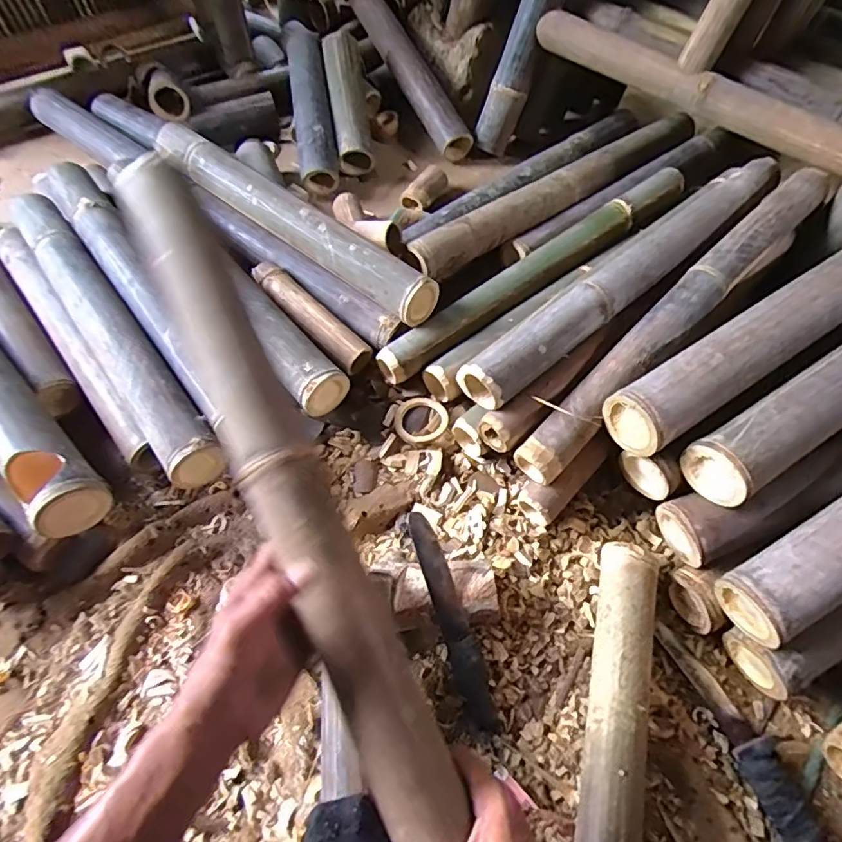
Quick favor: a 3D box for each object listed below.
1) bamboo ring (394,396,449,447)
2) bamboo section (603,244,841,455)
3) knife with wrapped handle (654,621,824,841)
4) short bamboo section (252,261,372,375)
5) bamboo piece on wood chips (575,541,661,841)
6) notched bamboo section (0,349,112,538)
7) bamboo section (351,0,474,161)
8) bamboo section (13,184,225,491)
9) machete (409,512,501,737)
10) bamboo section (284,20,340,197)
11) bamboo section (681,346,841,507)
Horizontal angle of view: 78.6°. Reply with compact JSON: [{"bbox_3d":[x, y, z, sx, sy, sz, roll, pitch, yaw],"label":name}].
[{"bbox_3d":[0.000,-0.005,0.769,0.077,0.010,0.082,0,62,-1],"label":"bamboo ring"},{"bbox_3d":[0.503,-0.137,0.701,0.602,0.075,0.092,-30,66,-16],"label":"bamboo section"},{"bbox_3d":[0.365,0.359,0.586,0.042,0.039,0.259,-20,64,-11],"label":"knife with wrapped handle"},{"bbox_3d":[-0.175,-0.169,0.811,0.234,0.045,0.058,41,69,19],"label":"short bamboo section"},{"bbox_3d":[0.216,0.340,0.575,0.060,0.065,0.397,14,62,6],"label":"bamboo piece on wood chips"},{"bbox_3d":[-0.573,-0.042,0.678,0.094,0.063,0.484,-40,69,-20],"label":"notched bamboo section"},{"bbox_3d":[-0.033,-0.763,1.105,0.067,0.073,0.458,-29,83,-15],"label":"bamboo section"},{"bbox_3d":[-0.472,-0.155,0.754,0.074,0.062,0.628,-35,68,-18],"label":"bamboo section"},{"bbox_3d":[0.036,0.237,0.606,0.035,0.020,0.262,-18,89,-10],"label":"machete"},{"bbox_3d":[-0.232,-0.670,1.066,0.077,0.059,0.418,-8,78,-5],"label":"bamboo section"},{"bbox_3d":[0.609,-0.084,0.676,0.650,0.068,0.084,-29,66,-15],"label":"bamboo section"}]

